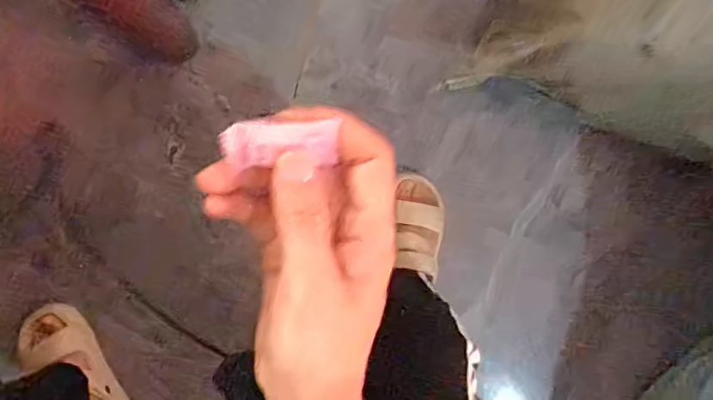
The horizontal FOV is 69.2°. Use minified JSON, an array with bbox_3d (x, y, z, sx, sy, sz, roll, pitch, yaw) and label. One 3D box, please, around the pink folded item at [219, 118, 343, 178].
[{"bbox_3d":[-0.031,-0.024,0.208,0.044,0.011,0.018,-4,126,-11],"label":"pink folded item"}]

